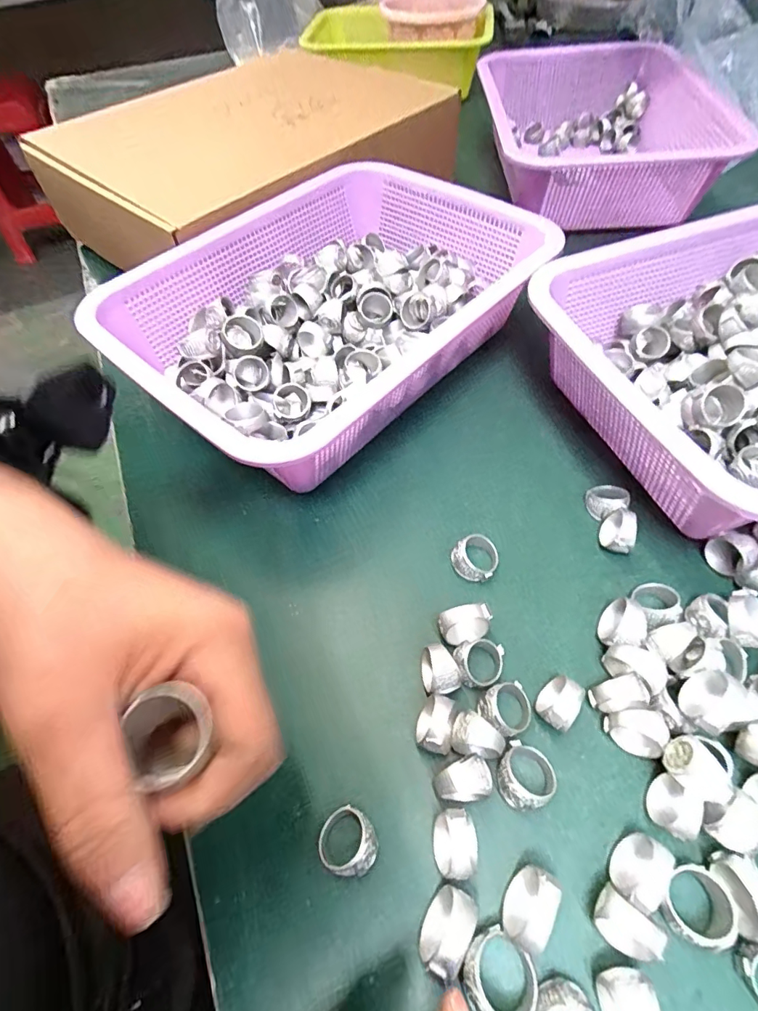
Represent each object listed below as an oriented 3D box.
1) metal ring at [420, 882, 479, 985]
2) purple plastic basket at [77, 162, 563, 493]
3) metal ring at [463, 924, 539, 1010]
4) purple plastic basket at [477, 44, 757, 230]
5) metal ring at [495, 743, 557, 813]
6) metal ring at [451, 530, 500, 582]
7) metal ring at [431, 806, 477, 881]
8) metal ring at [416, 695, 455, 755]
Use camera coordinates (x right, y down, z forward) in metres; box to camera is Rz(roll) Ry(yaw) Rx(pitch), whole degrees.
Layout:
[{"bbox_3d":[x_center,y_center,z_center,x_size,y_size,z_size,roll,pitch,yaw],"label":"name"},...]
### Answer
[{"bbox_3d":[0.027,0.168,0.189,0.018,0.025,0.026,30,62,23],"label":"metal ring"},{"bbox_3d":[-0.031,-0.142,0.370,0.228,0.091,0.306,37,65,26],"label":"purple plastic basket"},{"bbox_3d":[0.047,0.183,0.185,0.027,0.017,0.027,-2,55,3],"label":"metal ring"},{"bbox_3d":[0.228,-0.409,0.519,0.220,0.080,0.287,0,55,4],"label":"purple plastic basket"},{"bbox_3d":[0.068,0.127,0.222,0.026,0.015,0.024,-2,55,3],"label":"metal ring"},{"bbox_3d":[0.058,0.031,0.287,0.026,0.017,0.026,-2,55,3],"label":"metal ring"},{"bbox_3d":[0.033,0.148,0.207,0.019,0.017,0.024,1,55,5],"label":"metal ring"},{"bbox_3d":[0.027,0.109,0.233,0.016,0.023,0.024,4,55,7],"label":"metal ring"}]

